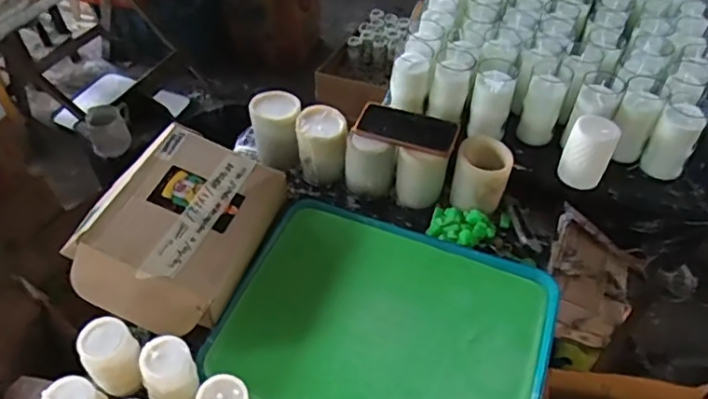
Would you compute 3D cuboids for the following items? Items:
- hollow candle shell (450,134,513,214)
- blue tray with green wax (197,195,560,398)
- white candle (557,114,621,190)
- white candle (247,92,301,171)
[{"bbox_3d":[0.205,-0.036,0.941,0.086,0.097,0.084,16,50,12],"label":"hollow candle shell"},{"bbox_3d":[0.046,0.173,0.822,0.443,0.026,0.334,18,51,14],"label":"blue tray with green wax"},{"bbox_3d":[0.377,-0.076,0.934,0.072,0.097,0.068,25,53,19],"label":"white candle"},{"bbox_3d":[-0.134,-0.117,1.012,0.084,0.114,0.083,-4,49,-5],"label":"white candle"}]

